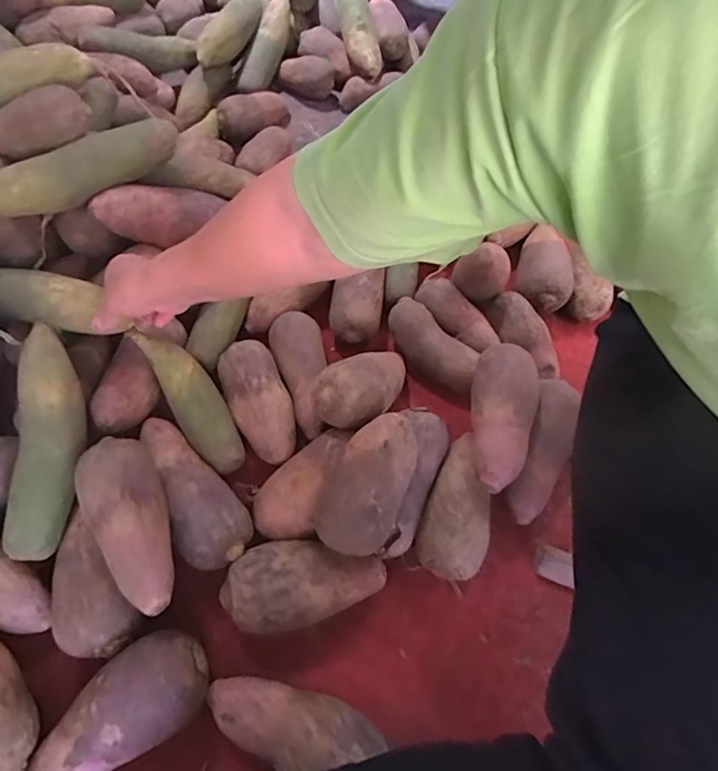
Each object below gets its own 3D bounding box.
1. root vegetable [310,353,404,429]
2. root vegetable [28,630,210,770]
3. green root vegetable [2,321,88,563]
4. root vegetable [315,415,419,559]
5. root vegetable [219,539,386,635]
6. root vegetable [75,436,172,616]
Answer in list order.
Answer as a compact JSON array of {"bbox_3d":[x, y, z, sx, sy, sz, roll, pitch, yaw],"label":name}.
[{"bbox_3d":[0.015,-0.007,0.611,0.073,0.050,0.154,38,38,15],"label":"root vegetable"},{"bbox_3d":[-0.212,0.286,0.446,0.174,0.065,0.081,-27,69,-21],"label":"root vegetable"},{"bbox_3d":[-0.318,0.050,0.535,0.055,0.078,0.238,-2,62,-10],"label":"green root vegetable"},{"bbox_3d":[0.011,0.100,0.529,0.078,0.073,0.146,22,61,4],"label":"root vegetable"},{"bbox_3d":[-0.053,0.195,0.517,0.163,0.057,0.083,-7,63,-12],"label":"root vegetable"},{"bbox_3d":[-0.206,0.122,0.470,0.066,0.047,0.164,-23,68,-20],"label":"root vegetable"}]

